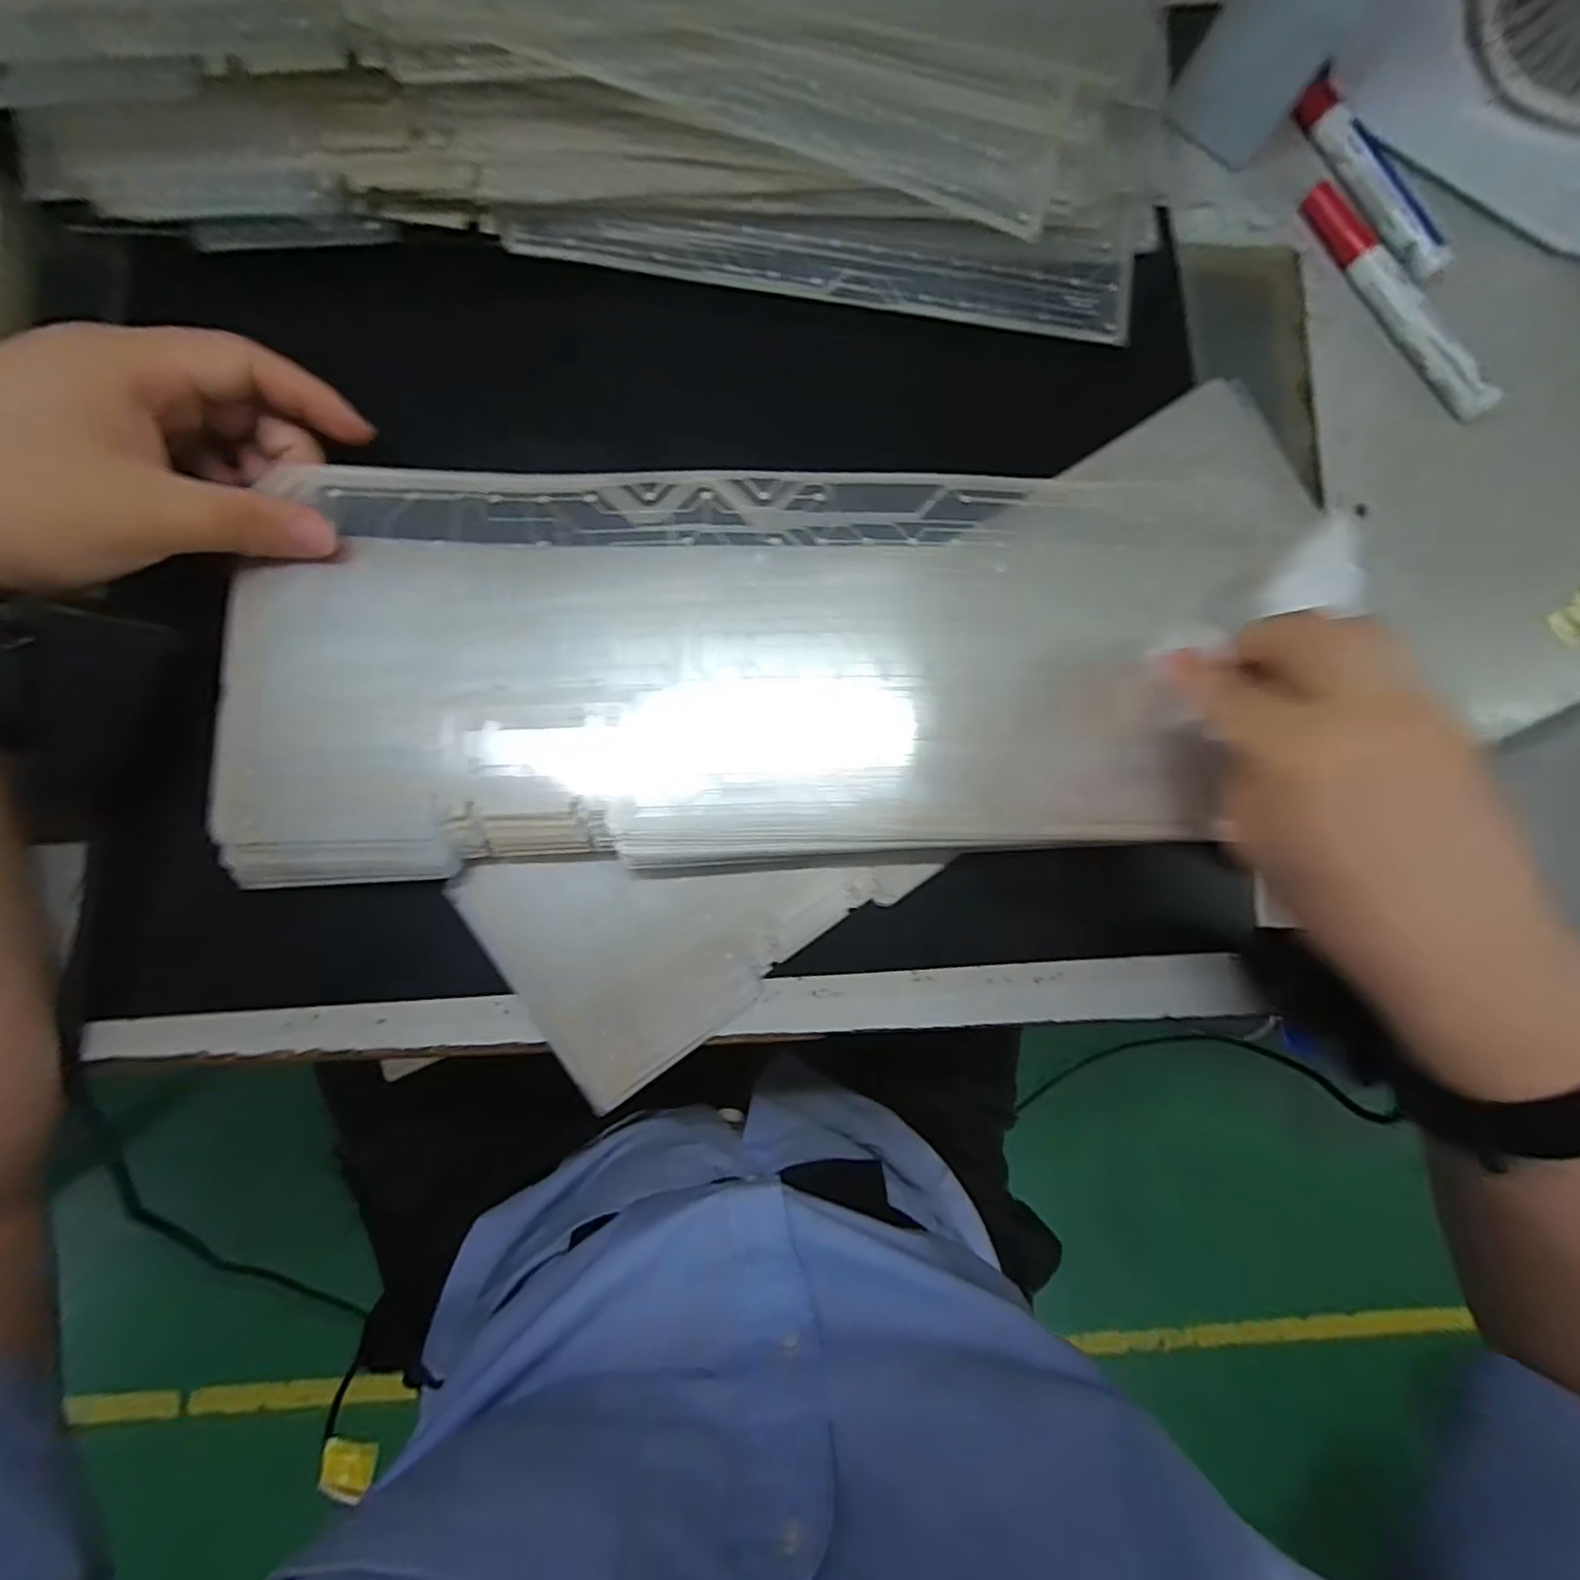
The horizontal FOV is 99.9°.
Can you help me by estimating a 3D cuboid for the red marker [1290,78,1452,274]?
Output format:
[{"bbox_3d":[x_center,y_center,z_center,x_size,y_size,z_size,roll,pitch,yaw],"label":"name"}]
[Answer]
[{"bbox_3d":[0.294,-0.307,0.334,0.018,0.015,0.110,-34,88,-8],"label":"red marker"}]

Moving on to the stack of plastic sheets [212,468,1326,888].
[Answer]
[{"bbox_3d":[-0.002,-0.051,0.267,0.407,0.014,0.156,-2,84,-6],"label":"stack of plastic sheets"}]

